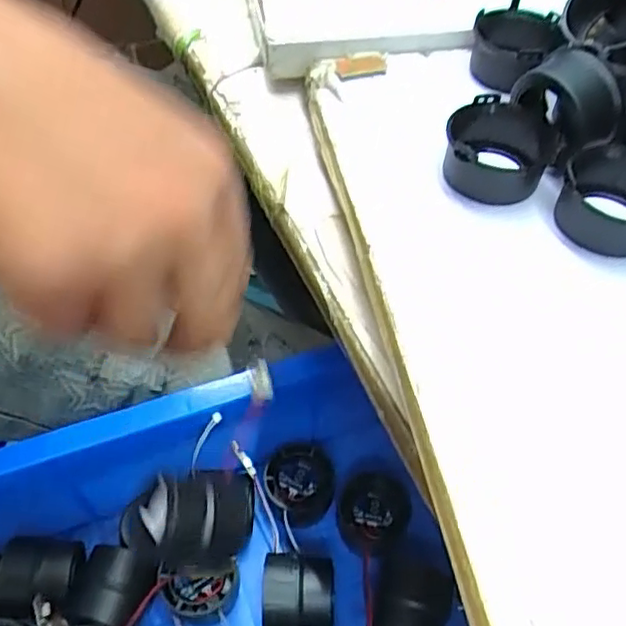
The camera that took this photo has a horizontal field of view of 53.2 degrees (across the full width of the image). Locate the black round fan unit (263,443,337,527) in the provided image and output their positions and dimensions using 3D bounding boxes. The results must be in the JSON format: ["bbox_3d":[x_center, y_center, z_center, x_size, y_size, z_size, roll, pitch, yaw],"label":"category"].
[{"bbox_3d":[-0.011,0.135,0.485,0.050,0.050,0.047,1,53,-2],"label":"black round fan unit"}]

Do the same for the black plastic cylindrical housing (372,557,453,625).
[{"bbox_3d":[0.069,0.204,0.433,0.054,0.045,0.052,9,53,4],"label":"black plastic cylindrical housing"}]

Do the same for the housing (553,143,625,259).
[{"bbox_3d":[0.141,-0.054,0.290,0.048,0.029,0.046,1,53,-2],"label":"housing"}]

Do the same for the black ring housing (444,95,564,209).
[{"bbox_3d":[0.093,-0.082,0.311,0.055,0.029,0.052,10,53,5],"label":"black ring housing"}]

